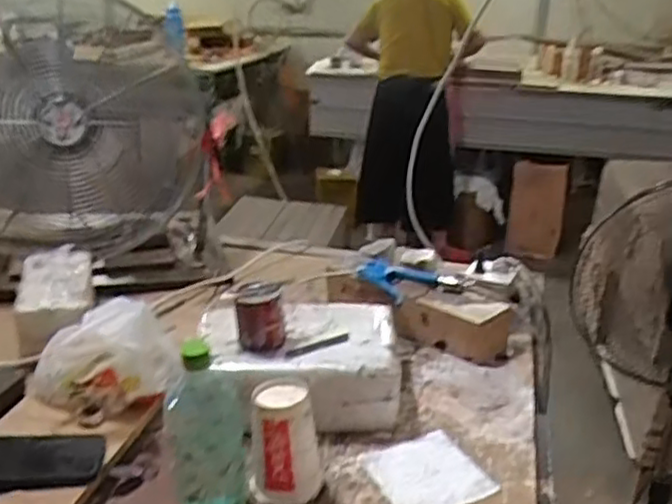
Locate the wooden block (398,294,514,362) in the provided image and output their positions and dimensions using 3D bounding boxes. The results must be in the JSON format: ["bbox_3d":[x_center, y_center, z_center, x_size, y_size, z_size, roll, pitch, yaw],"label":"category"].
[{"bbox_3d":[0.184,0.117,1.100,0.171,0.075,0.068,7,23,12],"label":"wooden block"}]

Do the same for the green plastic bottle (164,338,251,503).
[{"bbox_3d":[-0.136,0.195,0.741,0.064,0.186,0.062,9,24,16],"label":"green plastic bottle"}]

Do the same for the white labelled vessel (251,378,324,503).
[{"bbox_3d":[-0.058,0.212,0.801,0.077,0.120,0.087,-1,23,-7],"label":"white labelled vessel"}]

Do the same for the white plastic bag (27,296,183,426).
[{"bbox_3d":[-0.311,0.143,0.950,0.194,0.120,0.153,-7,24,-20],"label":"white plastic bag"}]

